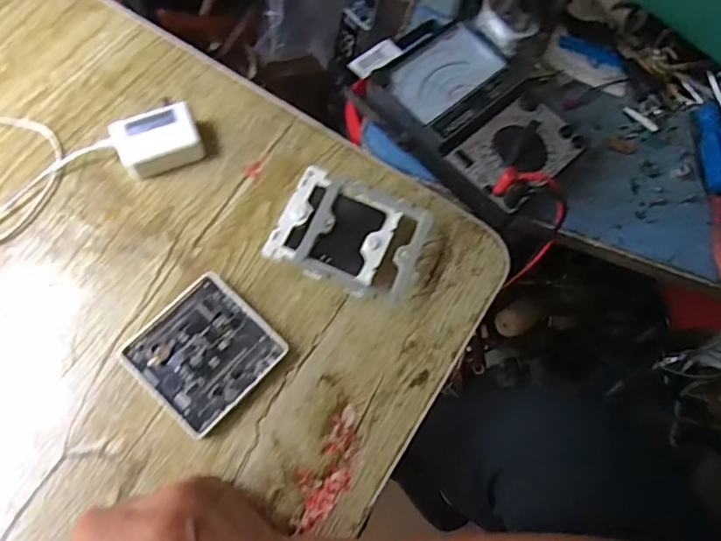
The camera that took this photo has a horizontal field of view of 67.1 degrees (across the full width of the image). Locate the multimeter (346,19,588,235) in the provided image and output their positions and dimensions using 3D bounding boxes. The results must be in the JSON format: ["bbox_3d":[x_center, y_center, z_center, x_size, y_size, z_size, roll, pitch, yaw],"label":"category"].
[{"bbox_3d":[0.091,-0.137,0.462,0.187,0.043,0.120,43,73,13],"label":"multimeter"}]

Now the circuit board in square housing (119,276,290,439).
[{"bbox_3d":[-0.111,0.058,0.391,0.087,0.015,0.086,41,73,13],"label":"circuit board in square housing"}]

